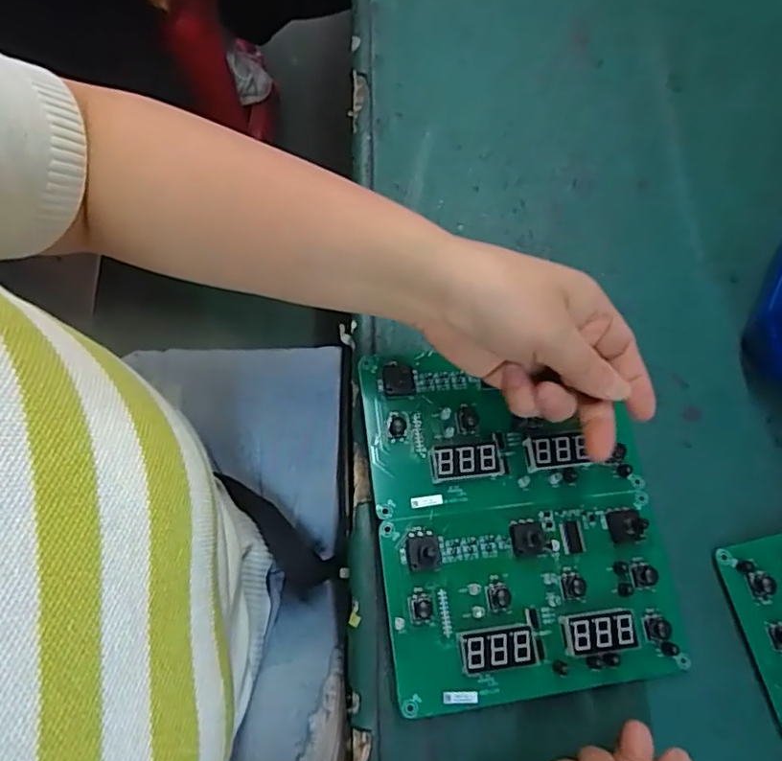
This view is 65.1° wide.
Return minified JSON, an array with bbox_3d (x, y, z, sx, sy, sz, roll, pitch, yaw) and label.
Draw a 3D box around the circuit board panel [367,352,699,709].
[{"bbox_3d":[0.074,0.075,0.356,0.163,0.015,0.195,-5,72,-10],"label":"circuit board panel"}]

